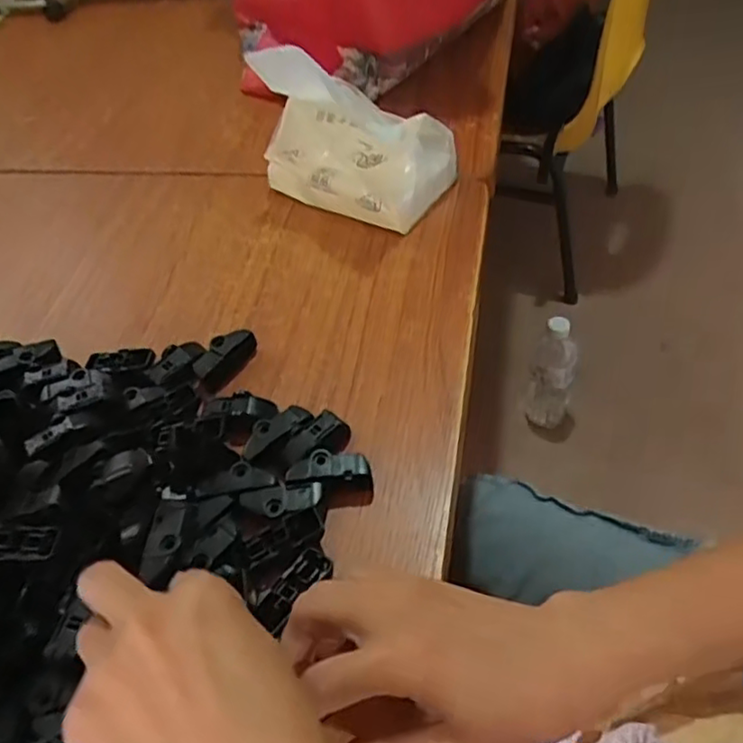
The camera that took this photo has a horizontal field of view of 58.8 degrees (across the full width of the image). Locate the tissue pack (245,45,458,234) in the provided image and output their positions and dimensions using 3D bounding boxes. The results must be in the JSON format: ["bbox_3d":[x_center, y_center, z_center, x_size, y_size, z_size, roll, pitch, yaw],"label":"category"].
[{"bbox_3d":[-0.013,-0.182,0.498,0.135,0.114,0.085,24,57,24],"label":"tissue pack"}]

